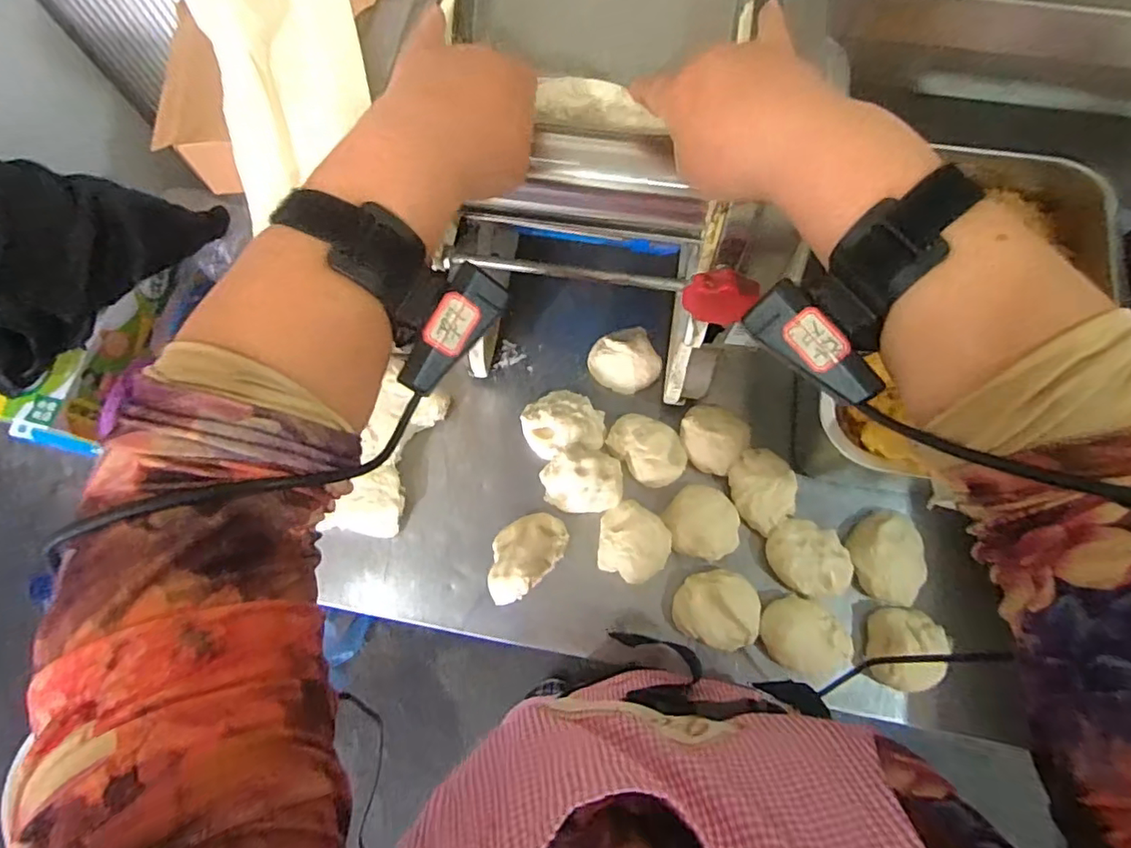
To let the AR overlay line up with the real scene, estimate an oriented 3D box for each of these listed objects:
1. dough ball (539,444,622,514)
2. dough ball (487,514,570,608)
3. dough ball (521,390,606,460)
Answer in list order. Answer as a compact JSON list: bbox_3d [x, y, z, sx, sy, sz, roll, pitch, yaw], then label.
[{"bbox_3d":[0.019,0.062,0.615,0.090,0.047,0.067,11,73,5],"label":"dough ball"},{"bbox_3d":[-0.044,0.135,0.595,0.098,0.049,0.063,-43,76,-11],"label":"dough ball"},{"bbox_3d":[0.000,0.002,0.637,0.094,0.043,0.079,-14,72,-3],"label":"dough ball"}]

